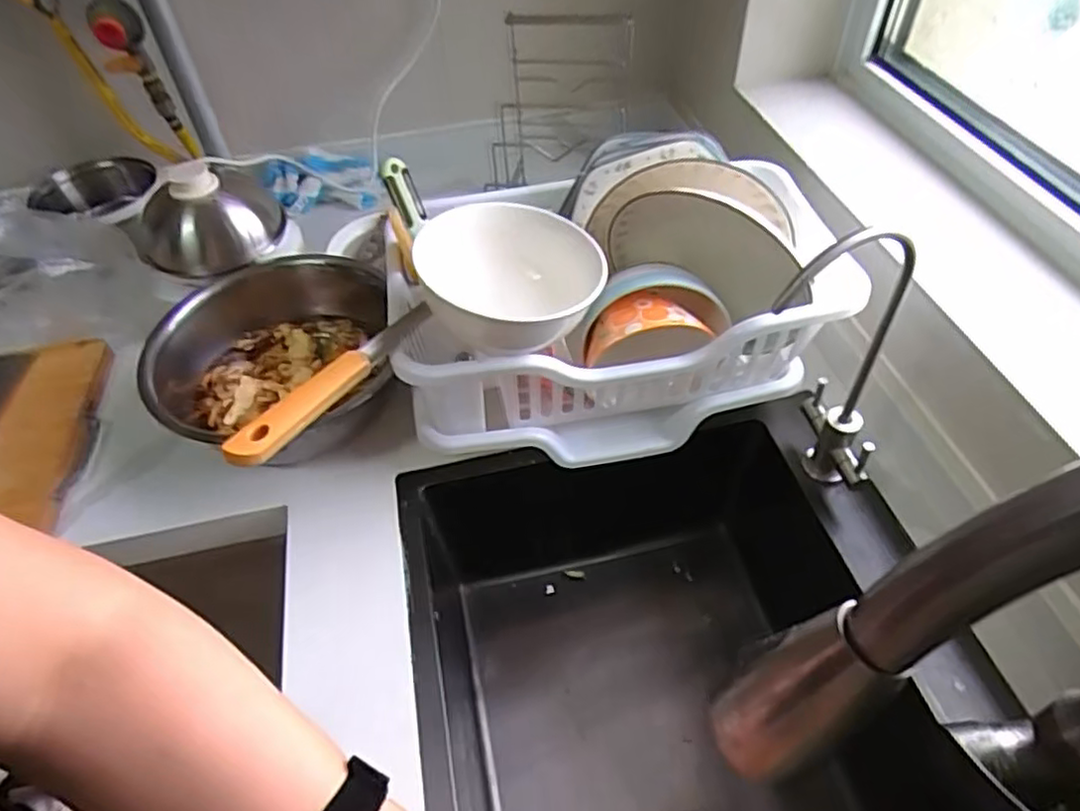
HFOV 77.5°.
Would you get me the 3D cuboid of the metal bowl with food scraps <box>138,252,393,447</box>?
[{"bbox_3d":[-0.275,-0.048,0.693,0.211,0.118,0.246,-4,50,-1],"label":"metal bowl with food scraps"}]

